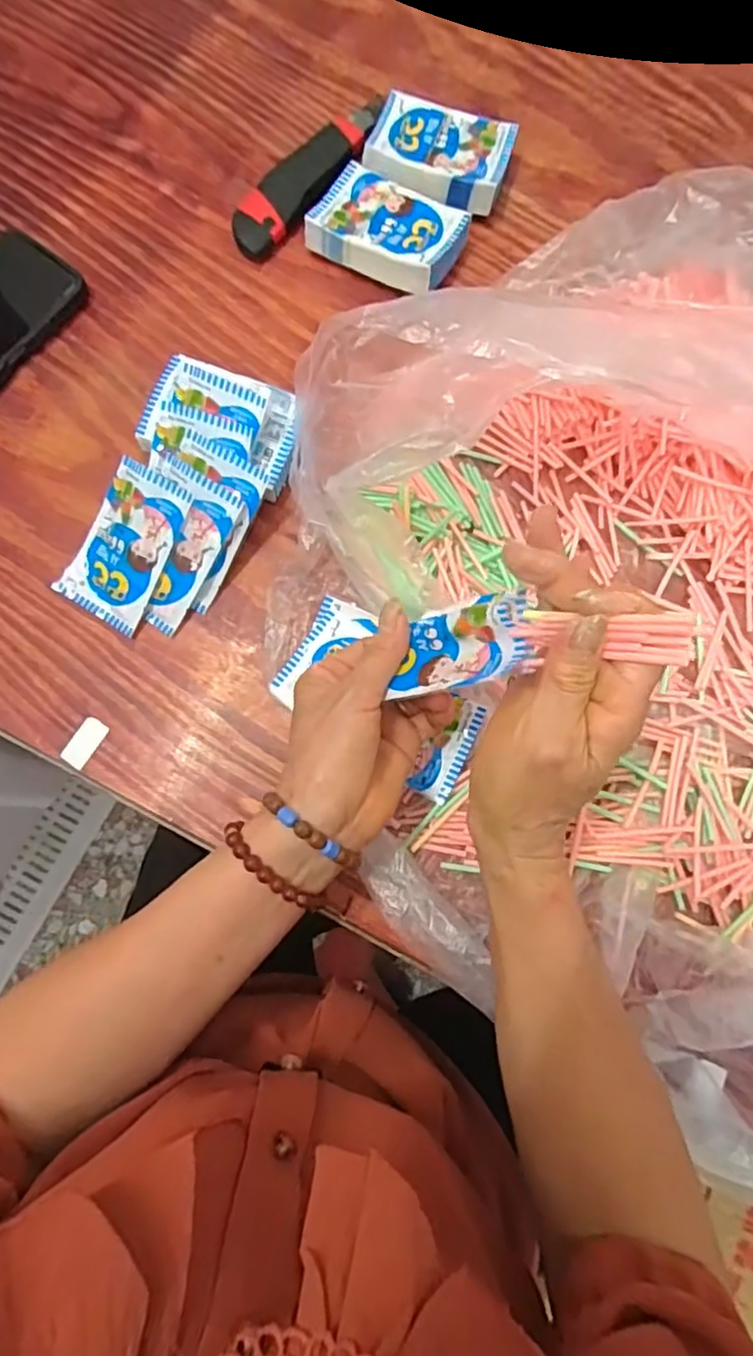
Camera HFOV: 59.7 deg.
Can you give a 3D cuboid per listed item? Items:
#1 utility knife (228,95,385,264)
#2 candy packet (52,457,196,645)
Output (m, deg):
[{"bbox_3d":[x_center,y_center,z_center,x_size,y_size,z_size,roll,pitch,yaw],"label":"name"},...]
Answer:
[{"bbox_3d":[-0.052,-0.395,0.514,0.047,0.018,0.168,37,80,6],"label":"utility knife"},{"bbox_3d":[-0.169,-0.088,0.441,0.065,0.009,0.105,31,101,12],"label":"candy packet"}]

